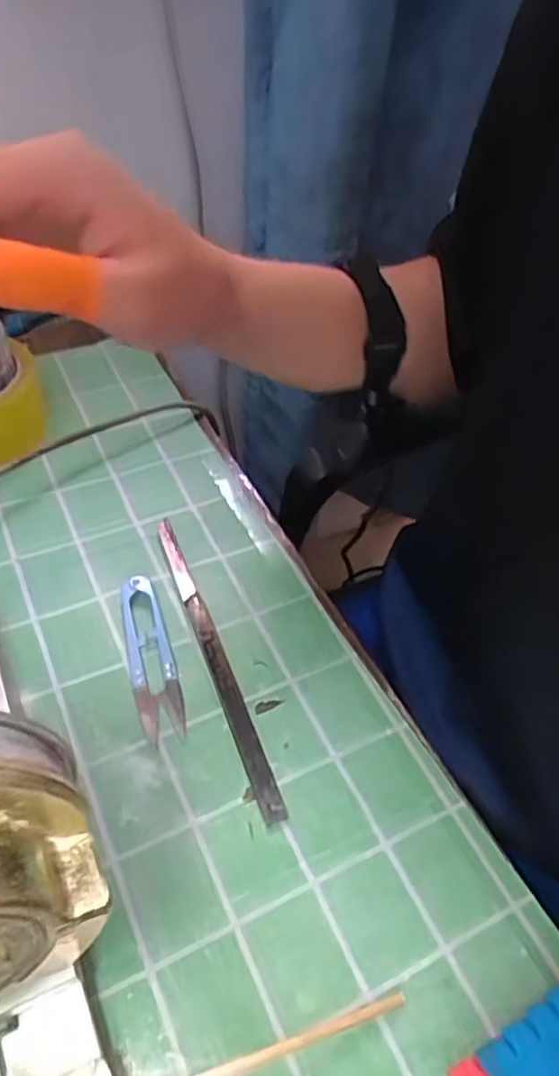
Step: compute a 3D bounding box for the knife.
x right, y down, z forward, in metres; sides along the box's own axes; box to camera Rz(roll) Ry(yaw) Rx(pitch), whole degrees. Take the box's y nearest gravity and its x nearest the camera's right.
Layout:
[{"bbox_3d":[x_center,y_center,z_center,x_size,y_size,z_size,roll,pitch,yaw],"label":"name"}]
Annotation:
[{"bbox_3d":[-0.038,0.062,0.385,0.012,0.007,0.196,-15,53,-17],"label":"knife"}]

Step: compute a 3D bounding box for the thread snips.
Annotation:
[{"bbox_3d":[-0.072,0.063,0.380,0.024,0.009,0.100,-11,52,-15],"label":"thread snips"}]

